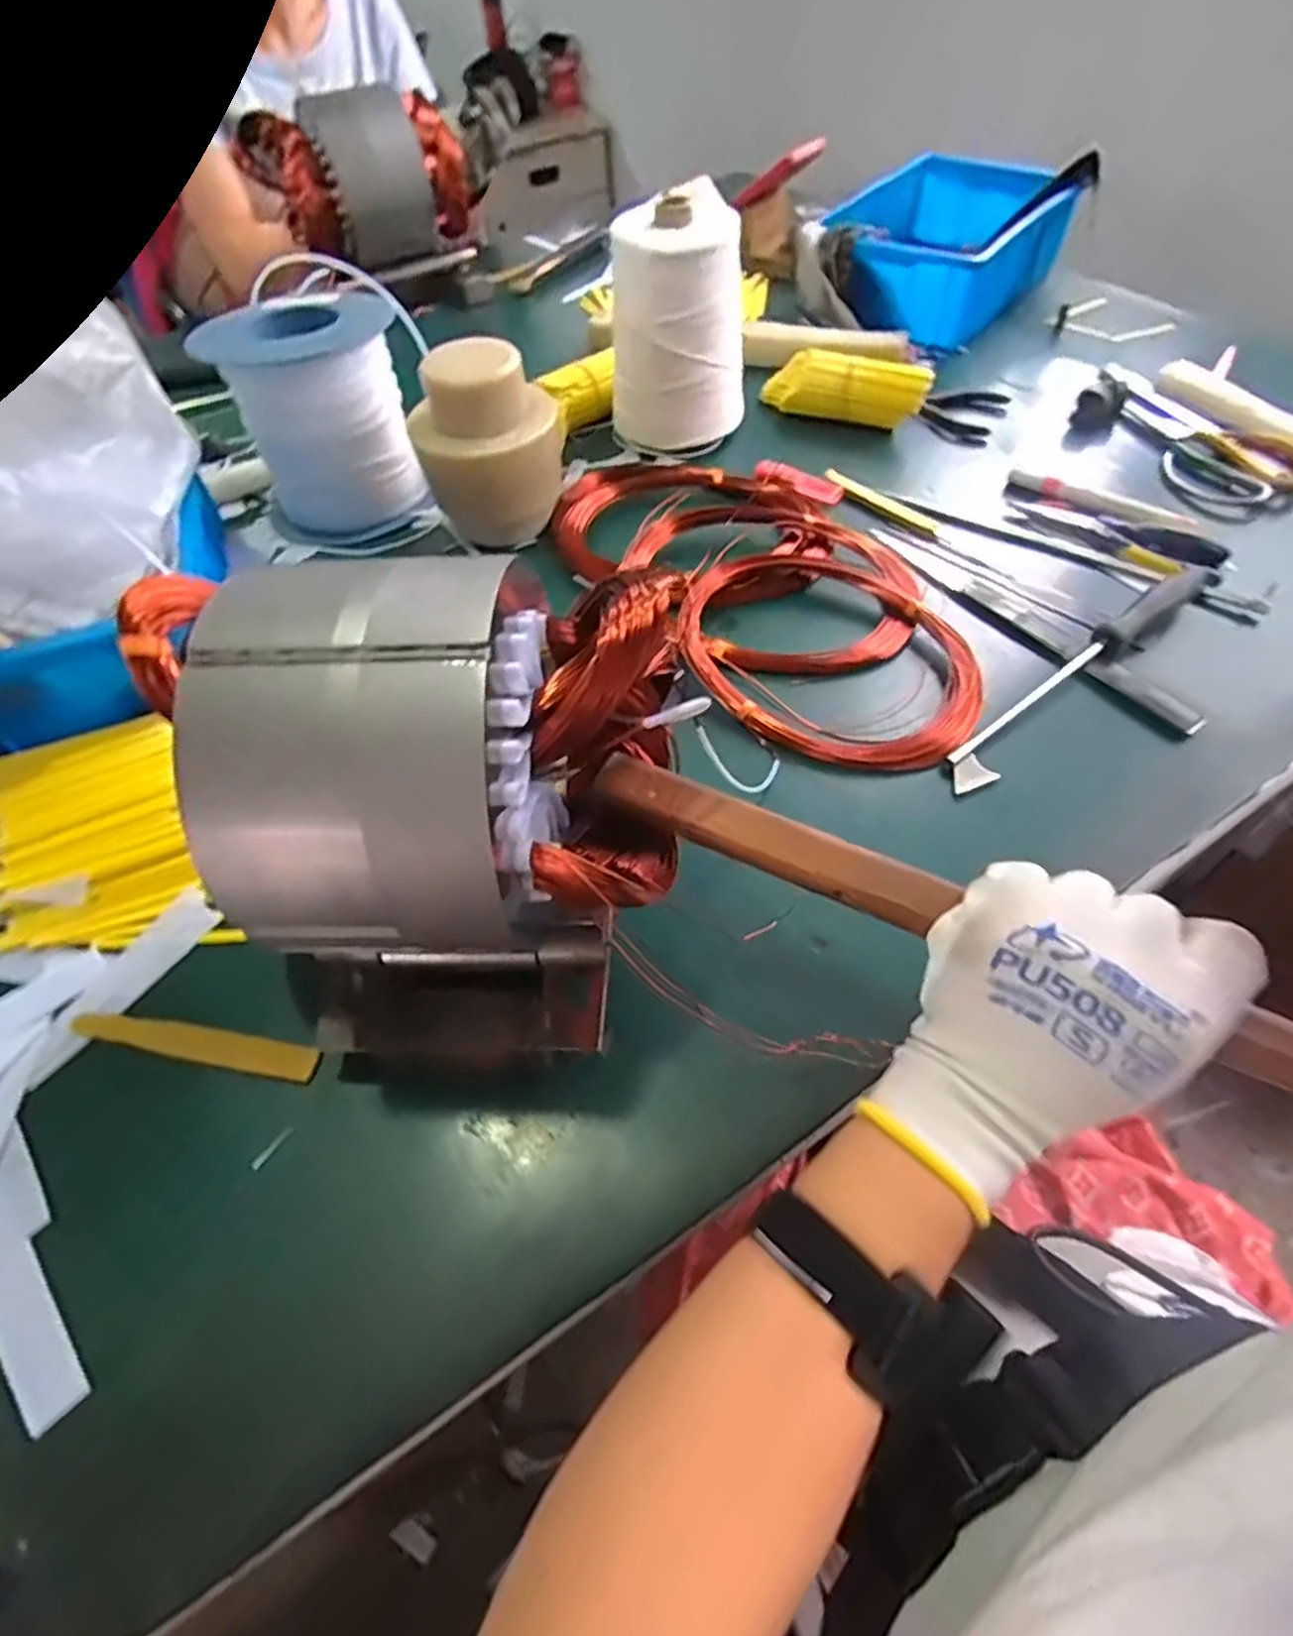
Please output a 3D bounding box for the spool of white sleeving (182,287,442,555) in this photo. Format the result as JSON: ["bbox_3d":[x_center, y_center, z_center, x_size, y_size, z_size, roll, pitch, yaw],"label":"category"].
[{"bbox_3d":[-0.258,-0.324,0.597,0.150,0.138,0.158,-22,56,-11],"label":"spool of white sleeving"}]

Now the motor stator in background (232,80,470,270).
[{"bbox_3d":[-0.341,-0.755,0.865,0.205,0.132,0.153,-40,61,-22],"label":"motor stator in background"}]

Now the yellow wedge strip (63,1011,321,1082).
[{"bbox_3d":[-0.221,0.109,0.355,0.128,0.005,0.016,7,55,9],"label":"yellow wedge strip"}]

